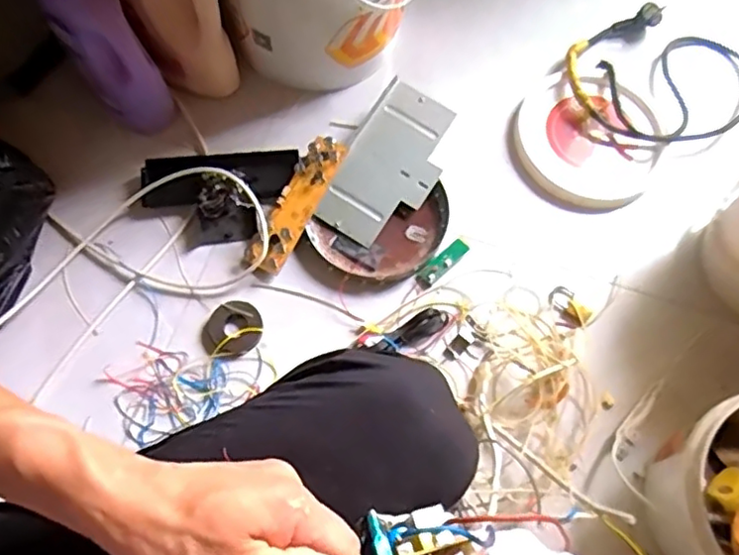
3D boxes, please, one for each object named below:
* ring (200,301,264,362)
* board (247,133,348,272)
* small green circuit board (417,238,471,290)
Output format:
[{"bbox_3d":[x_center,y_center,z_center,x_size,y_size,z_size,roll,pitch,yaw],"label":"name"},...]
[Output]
[{"bbox_3d":[-0.180,0.068,0.824,0.078,0.015,0.067,-34,75,-14],"label":"ring"},{"bbox_3d":[-0.099,-0.103,0.871,0.055,0.017,0.205,26,80,8],"label":"board"},{"bbox_3d":[0.102,-0.018,0.873,0.088,0.007,0.023,-40,76,-15],"label":"small green circuit board"}]

